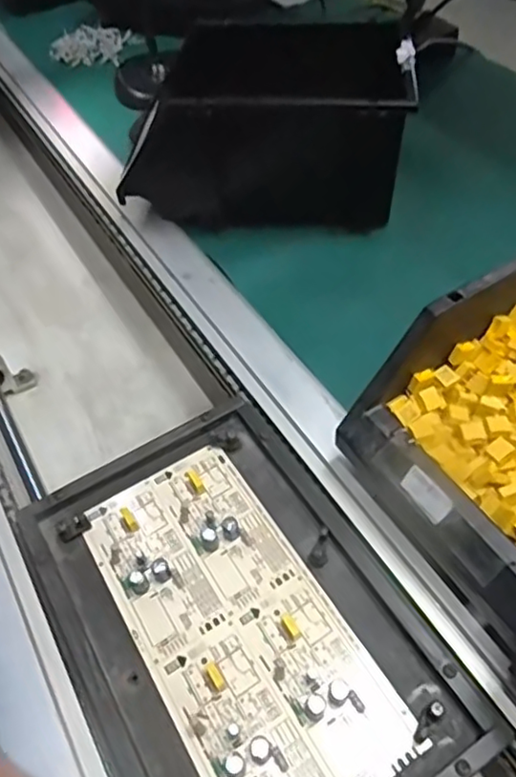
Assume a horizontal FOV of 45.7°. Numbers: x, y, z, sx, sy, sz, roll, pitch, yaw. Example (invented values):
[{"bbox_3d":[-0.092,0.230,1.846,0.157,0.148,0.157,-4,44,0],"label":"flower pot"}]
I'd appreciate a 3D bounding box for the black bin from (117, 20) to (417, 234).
[{"bbox_3d":[0.004,-0.239,0.566,0.231,0.125,0.161,1,52,4],"label":"black bin"}]

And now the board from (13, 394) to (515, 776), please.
[{"bbox_3d":[-0.012,0.128,0.348,0.174,0.015,0.253,-26,54,-18],"label":"board"}]

